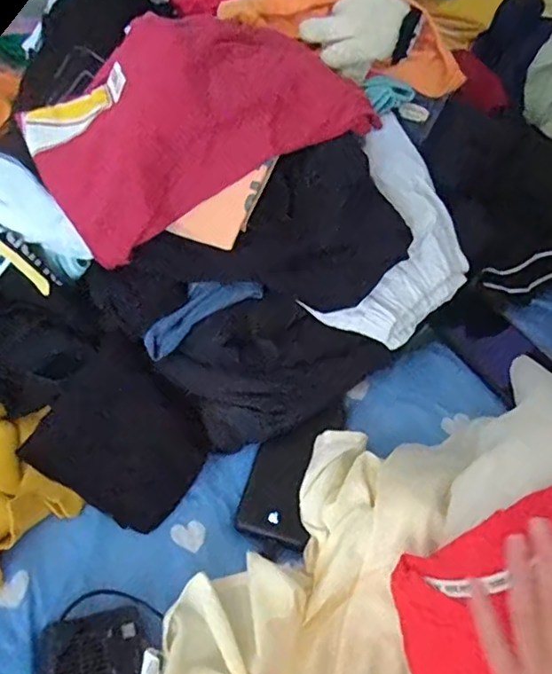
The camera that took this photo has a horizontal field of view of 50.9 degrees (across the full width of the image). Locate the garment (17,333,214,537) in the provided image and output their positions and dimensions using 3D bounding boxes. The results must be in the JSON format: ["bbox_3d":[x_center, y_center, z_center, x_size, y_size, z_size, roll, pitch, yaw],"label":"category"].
[{"bbox_3d":[-0.148,0.094,0.575,0.161,0.040,0.145,28,61,19],"label":"garment"}]

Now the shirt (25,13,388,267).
[{"bbox_3d":[-0.086,-0.220,0.586,0.318,0.125,0.184,-17,57,-10],"label":"shirt"}]

